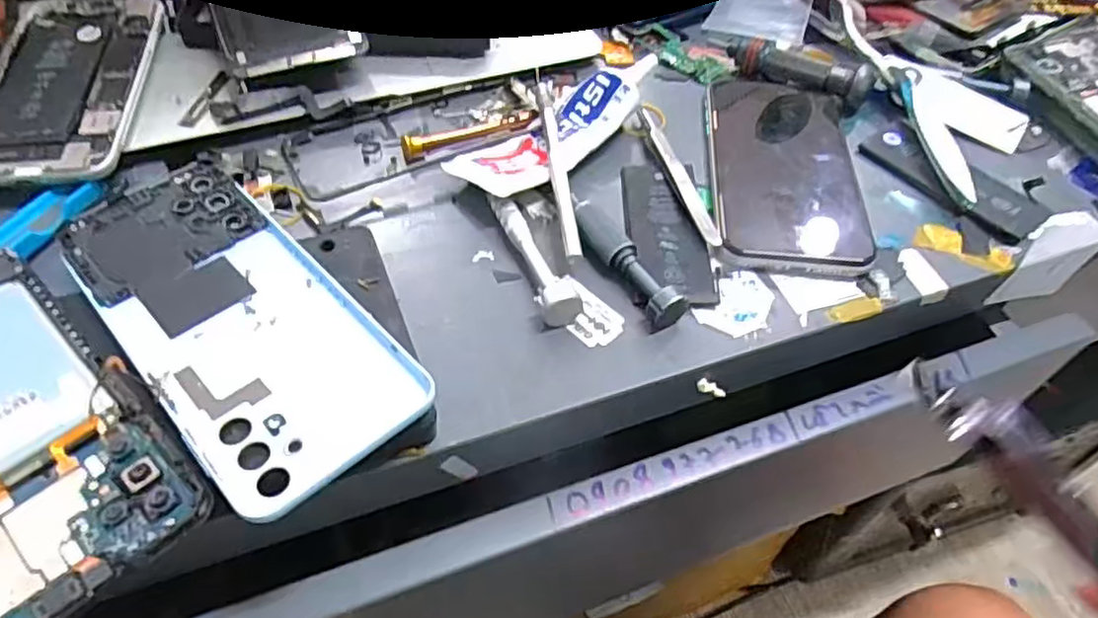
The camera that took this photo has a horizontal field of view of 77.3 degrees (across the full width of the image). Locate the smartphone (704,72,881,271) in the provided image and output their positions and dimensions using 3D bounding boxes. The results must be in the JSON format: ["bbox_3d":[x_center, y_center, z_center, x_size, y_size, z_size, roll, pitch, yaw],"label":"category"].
[{"bbox_3d":[0.126,-0.079,0.368,0.075,0.016,0.144,5,48,1],"label":"smartphone"}]

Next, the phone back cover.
[{"bbox_3d":[-0.122,0.002,0.269,0.077,0.009,0.170,-34,61,-26],"label":"phone back cover"}]

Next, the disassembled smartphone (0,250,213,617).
[{"bbox_3d":[-0.183,0.038,0.232,0.147,0.008,0.073,37,56,26],"label":"disassembled smartphone"}]

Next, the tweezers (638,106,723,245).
[{"bbox_3d":[0.067,-0.071,0.358,0.011,0.012,0.101,-9,49,-12],"label":"tweezers"}]

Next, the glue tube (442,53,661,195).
[{"bbox_3d":[0.013,-0.099,0.365,0.137,0.023,0.040,-32,57,-28],"label":"glue tube"}]

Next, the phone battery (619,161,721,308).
[{"bbox_3d":[0.058,-0.039,0.339,0.039,0.007,0.094,1,48,-2],"label":"phone battery"}]

